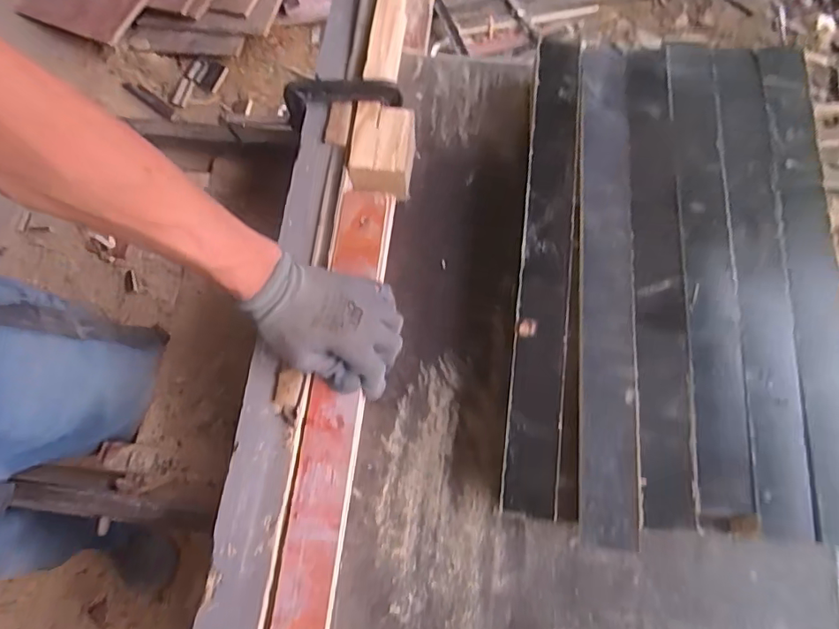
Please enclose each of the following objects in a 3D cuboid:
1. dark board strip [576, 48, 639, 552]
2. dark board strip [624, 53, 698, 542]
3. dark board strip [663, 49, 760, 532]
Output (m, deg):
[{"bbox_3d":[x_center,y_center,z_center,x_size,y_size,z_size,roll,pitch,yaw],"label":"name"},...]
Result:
[{"bbox_3d":[0.181,-0.050,0.494,0.054,0.013,0.501,4,73,4],"label":"dark board strip"},{"bbox_3d":[0.231,-0.054,0.501,0.049,0.012,0.486,4,73,4],"label":"dark board strip"},{"bbox_3d":[0.277,-0.055,0.501,0.052,0.020,0.491,4,74,4],"label":"dark board strip"}]

